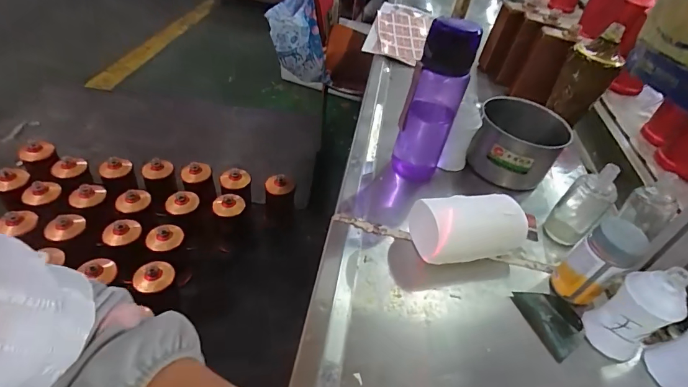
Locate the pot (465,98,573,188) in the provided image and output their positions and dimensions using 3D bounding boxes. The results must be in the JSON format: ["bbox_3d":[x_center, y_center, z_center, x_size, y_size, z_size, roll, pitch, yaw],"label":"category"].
[{"bbox_3d":[0.275,-0.076,0.634,0.132,0.095,0.106,22,44,15],"label":"pot"}]

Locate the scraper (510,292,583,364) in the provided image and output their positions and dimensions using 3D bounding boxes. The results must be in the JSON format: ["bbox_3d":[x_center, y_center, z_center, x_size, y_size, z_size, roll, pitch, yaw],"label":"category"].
[{"bbox_3d":[0.239,0.145,0.457,0.051,0.016,0.082,-11,46,-20],"label":"scraper"}]

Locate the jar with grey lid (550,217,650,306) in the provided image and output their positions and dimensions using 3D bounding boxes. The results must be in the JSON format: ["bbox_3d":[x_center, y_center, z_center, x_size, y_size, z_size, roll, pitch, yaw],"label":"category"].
[{"bbox_3d":[0.295,0.080,0.459,0.055,0.106,0.055,5,42,-4],"label":"jar with grey lid"}]

